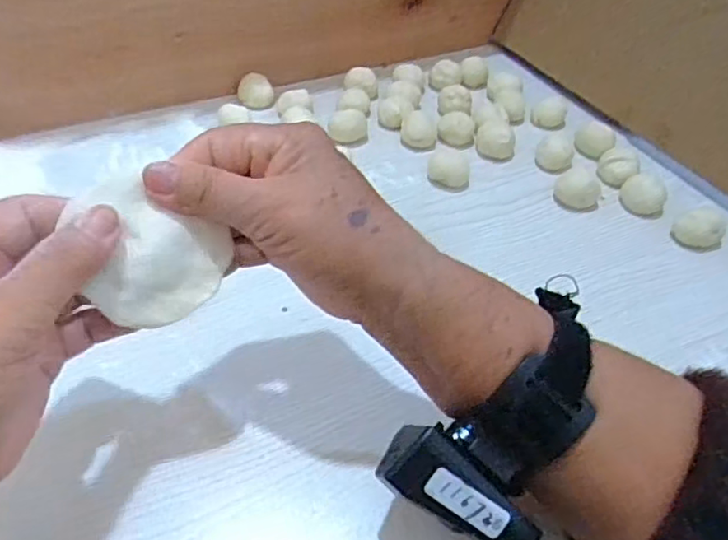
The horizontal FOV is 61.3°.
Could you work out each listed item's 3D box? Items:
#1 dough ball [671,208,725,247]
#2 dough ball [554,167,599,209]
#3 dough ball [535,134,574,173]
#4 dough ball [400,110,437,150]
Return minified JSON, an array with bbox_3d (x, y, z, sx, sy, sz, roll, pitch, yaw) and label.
[{"bbox_3d":[0.243,-0.031,0.445,0.030,0.021,0.025,35,54,23],"label":"dough ball"},{"bbox_3d":[0.163,-0.063,0.468,0.032,0.021,0.034,3,48,-3],"label":"dough ball"},{"bbox_3d":[0.154,-0.095,0.495,0.028,0.020,0.023,14,49,7],"label":"dough ball"},{"bbox_3d":[0.045,-0.114,0.506,0.028,0.020,0.026,3,48,-3],"label":"dough ball"}]

